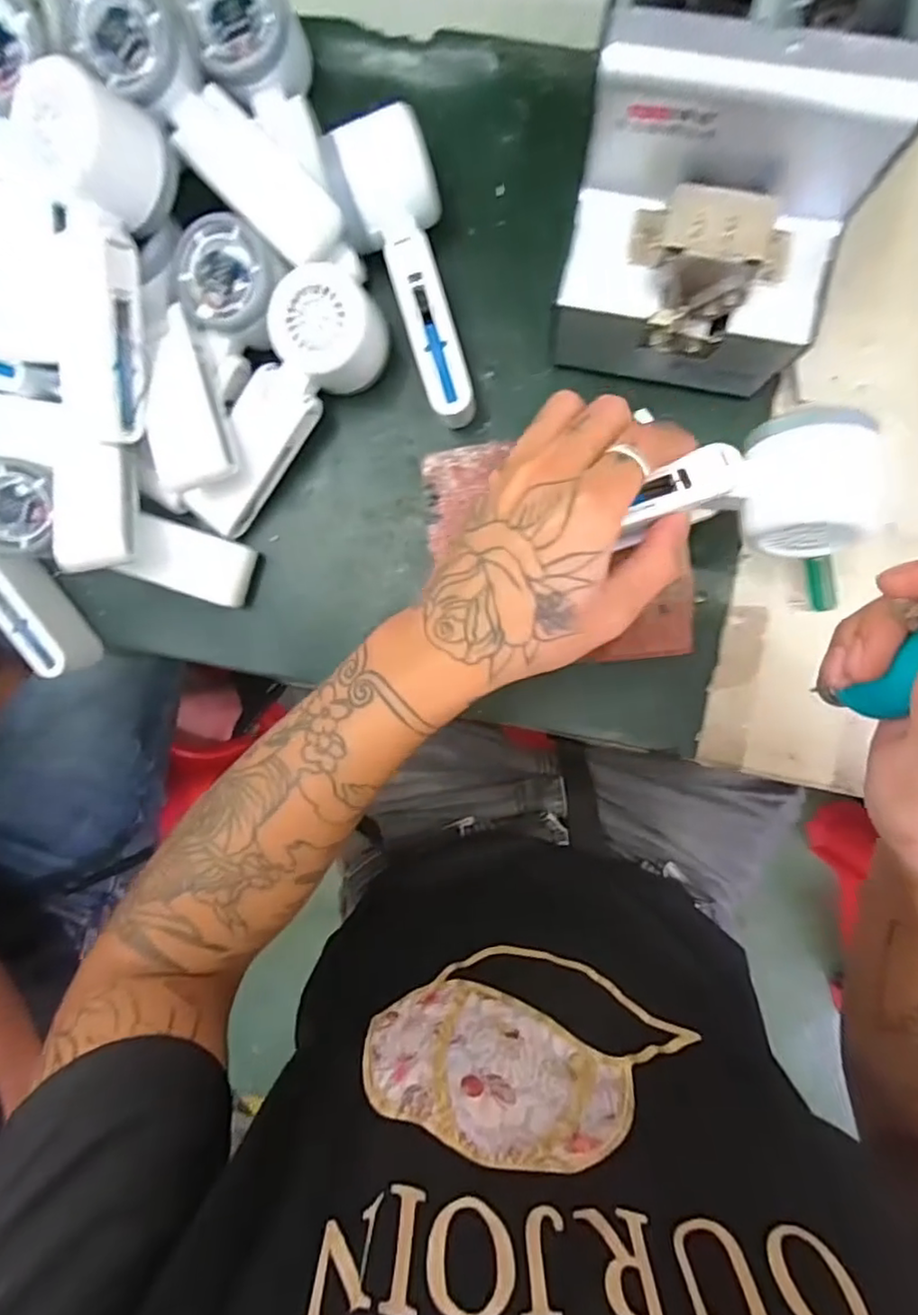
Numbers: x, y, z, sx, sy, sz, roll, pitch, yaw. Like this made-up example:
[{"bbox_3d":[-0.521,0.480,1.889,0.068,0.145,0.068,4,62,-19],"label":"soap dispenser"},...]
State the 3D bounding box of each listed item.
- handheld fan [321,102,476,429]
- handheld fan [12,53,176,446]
[{"bbox_3d":[-0.030,-0.217,0.364,0.055,0.060,0.152,-12,92,6],"label":"handheld fan"},{"bbox_3d":[-0.198,-0.204,0.335,0.062,0.042,0.165,13,113,5],"label":"handheld fan"}]

